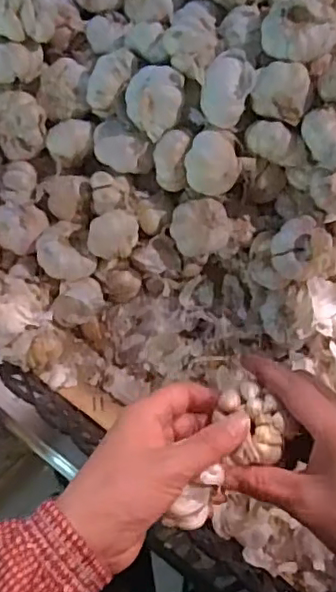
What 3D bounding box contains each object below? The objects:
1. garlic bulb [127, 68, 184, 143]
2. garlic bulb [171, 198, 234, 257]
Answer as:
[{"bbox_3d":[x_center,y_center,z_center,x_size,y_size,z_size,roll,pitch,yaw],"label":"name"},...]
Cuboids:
[{"bbox_3d":[-0.012,-0.172,0.533,0.050,0.045,0.059,0,77,0],"label":"garlic bulb"},{"bbox_3d":[0.032,-0.061,0.552,0.054,0.036,0.049,-26,78,-6],"label":"garlic bulb"}]

